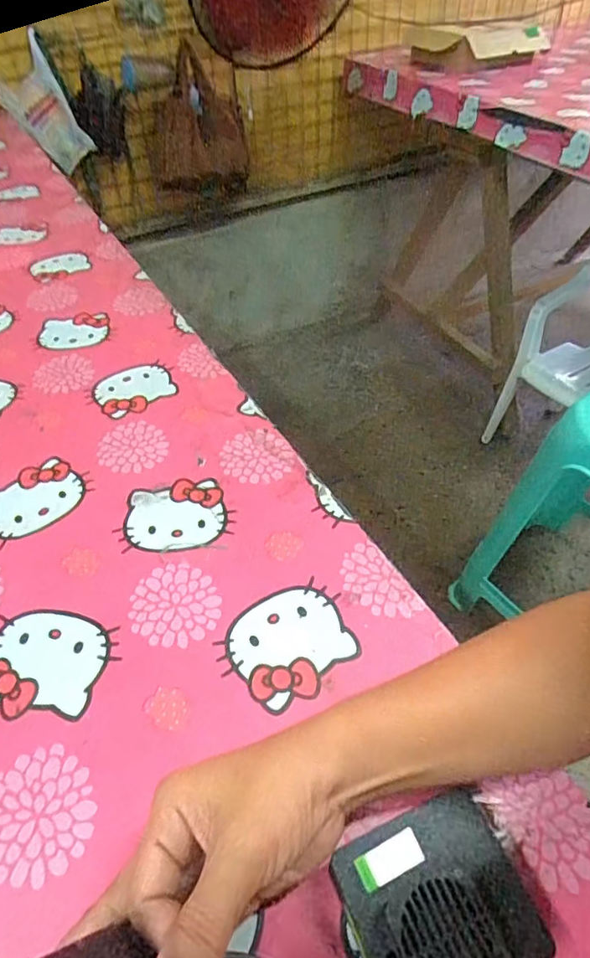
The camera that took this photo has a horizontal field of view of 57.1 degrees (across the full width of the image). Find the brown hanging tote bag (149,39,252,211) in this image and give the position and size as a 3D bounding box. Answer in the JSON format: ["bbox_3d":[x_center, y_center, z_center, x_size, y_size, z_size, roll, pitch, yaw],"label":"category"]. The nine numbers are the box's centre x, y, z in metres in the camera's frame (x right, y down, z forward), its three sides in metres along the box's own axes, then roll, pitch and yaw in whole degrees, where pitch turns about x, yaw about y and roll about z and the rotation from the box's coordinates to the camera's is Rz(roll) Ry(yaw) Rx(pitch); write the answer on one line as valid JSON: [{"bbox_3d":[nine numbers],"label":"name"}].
[{"bbox_3d":[-0.290,-1.015,1.611,0.278,0.402,0.146,-22,51,-17],"label":"brown hanging tote bag"}]

